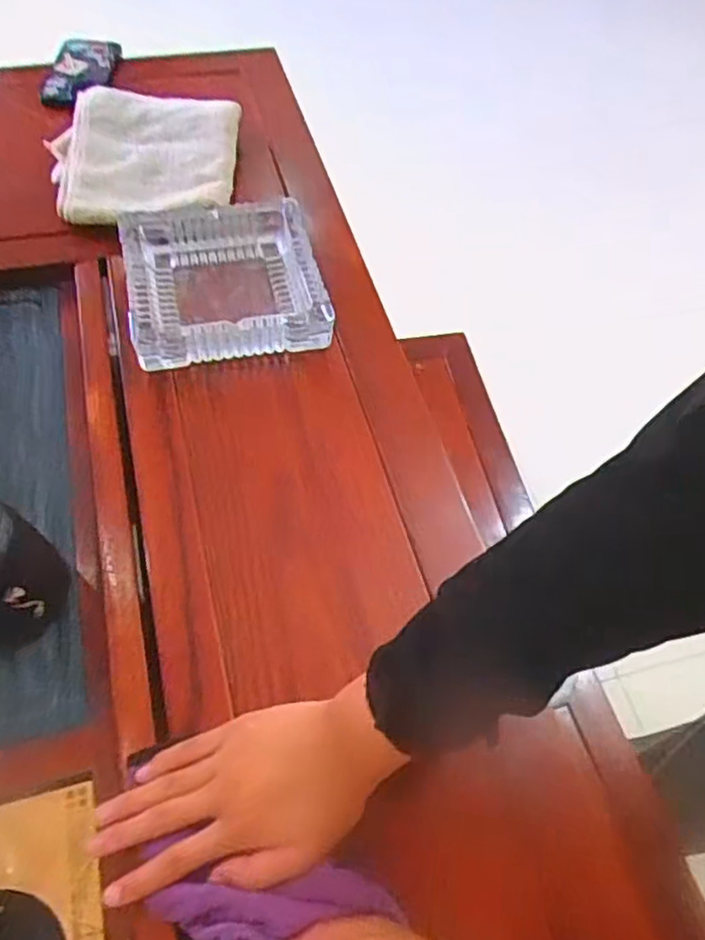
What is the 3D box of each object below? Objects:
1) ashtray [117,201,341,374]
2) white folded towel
[{"bbox_3d":[-0.126,-0.187,0.652,0.184,0.043,0.185,-12,57,-9],"label":"ashtray"},{"bbox_3d":[-0.229,-0.361,0.746,0.189,0.026,0.217,-1,61,-2],"label":"white folded towel"}]

